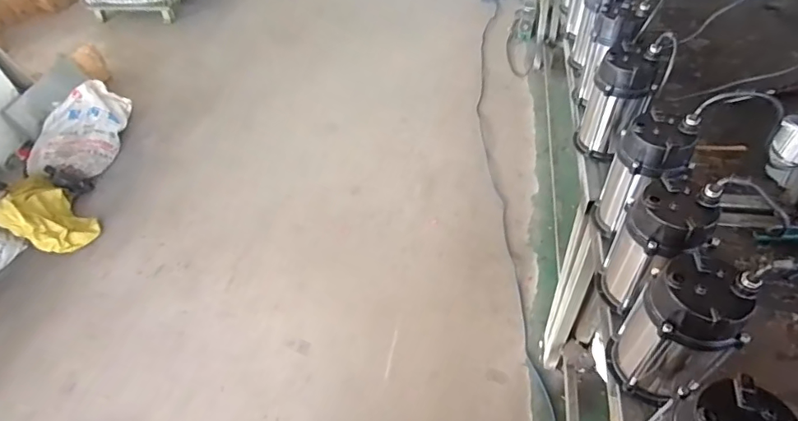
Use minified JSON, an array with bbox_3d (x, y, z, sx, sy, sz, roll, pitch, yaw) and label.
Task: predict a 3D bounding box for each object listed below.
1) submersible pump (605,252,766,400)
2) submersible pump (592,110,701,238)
[{"bbox_3d":[0.428,0.177,0.712,0.133,0.249,0.156,33,59,30],"label":"submersible pump"},{"bbox_3d":[0.480,-0.063,0.920,0.117,0.265,0.111,-3,48,4],"label":"submersible pump"}]

